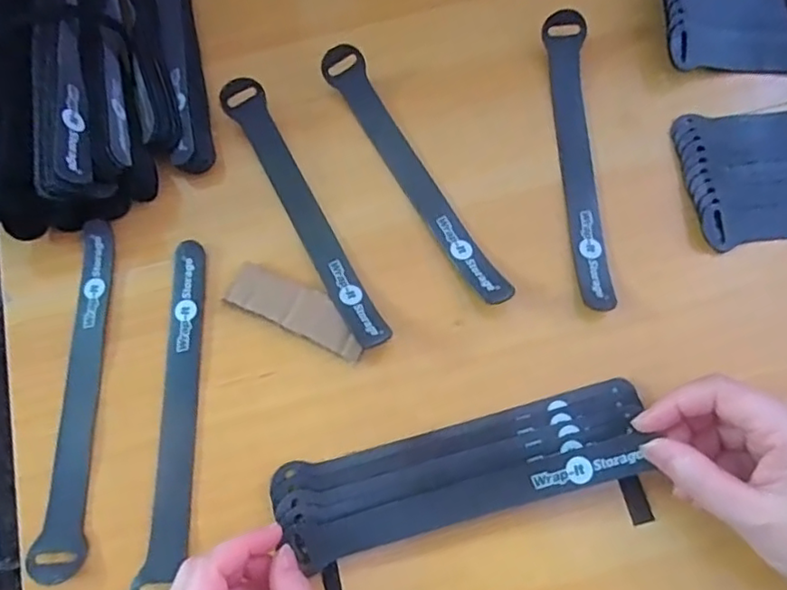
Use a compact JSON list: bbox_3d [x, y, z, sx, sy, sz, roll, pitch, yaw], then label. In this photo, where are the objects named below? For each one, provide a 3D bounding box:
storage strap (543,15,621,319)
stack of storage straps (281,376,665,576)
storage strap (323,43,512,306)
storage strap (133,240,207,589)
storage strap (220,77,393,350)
[{"bbox_3d":[0.115,-0.086,0.366,0.023,0.017,0.198,-2,73,1],"label":"storage strap"},{"bbox_3d":[0.037,0.091,0.313,0.193,0.017,0.049,-16,70,-2],"label":"stack of storage straps"},{"bbox_3d":[0.013,-0.078,0.375,0.025,0.017,0.200,-30,75,-7],"label":"storage strap"},{"bbox_3d":[-0.120,0.063,0.336,0.022,0.005,0.199,-2,73,1],"label":"storage strap"},{"bbox_3d":[-0.054,-0.053,0.366,0.024,0.018,0.195,-29,74,-7],"label":"storage strap"}]

